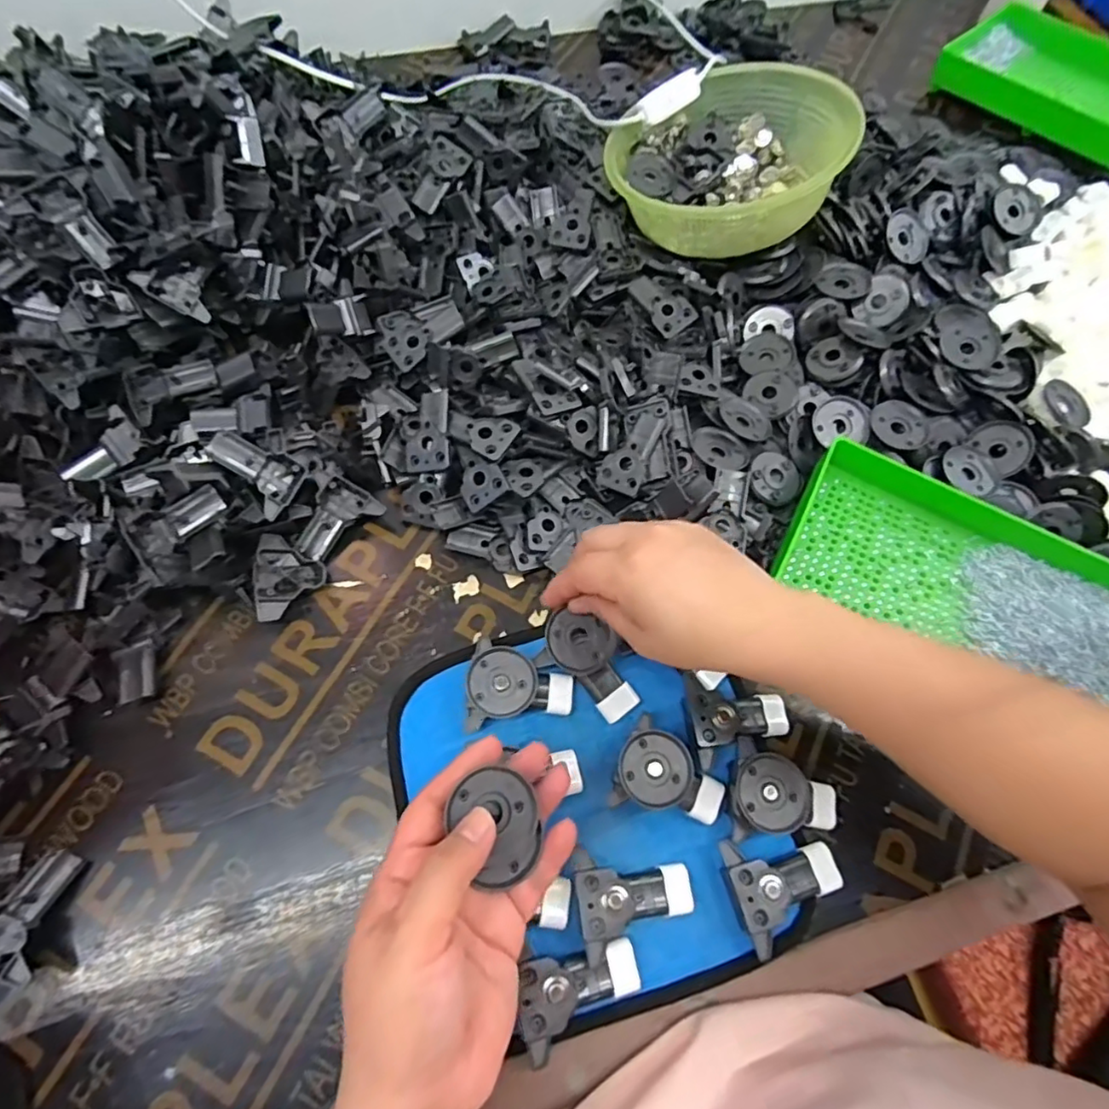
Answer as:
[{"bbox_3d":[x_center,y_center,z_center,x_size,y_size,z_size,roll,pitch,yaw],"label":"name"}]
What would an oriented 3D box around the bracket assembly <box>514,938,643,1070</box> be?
[{"bbox_3d":[0.014,0.227,0.315,0.067,0.018,0.043,-13,71,-22],"label":"bracket assembly"}]

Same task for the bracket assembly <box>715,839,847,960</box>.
[{"bbox_3d":[0.129,0.184,0.341,0.067,0.023,0.055,-18,72,-7],"label":"bracket assembly"}]

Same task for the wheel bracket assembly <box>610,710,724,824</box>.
[{"bbox_3d":[0.064,0.137,0.358,0.065,0.024,0.051,43,75,13],"label":"wheel bracket assembly"}]

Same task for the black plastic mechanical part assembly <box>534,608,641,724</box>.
[{"bbox_3d":[0.023,0.069,0.377,0.075,0.028,0.037,43,76,-6],"label":"black plastic mechanical part assembly"}]

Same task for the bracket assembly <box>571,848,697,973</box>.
[{"bbox_3d":[0.045,0.190,0.337,0.064,0.023,0.051,-11,71,-5],"label":"bracket assembly"}]

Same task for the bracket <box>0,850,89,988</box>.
[{"bbox_3d":[-0.289,0.191,0.325,0.051,0.023,0.054,21,68,6],"label":"bracket"}]

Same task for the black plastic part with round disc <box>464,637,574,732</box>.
[{"bbox_3d":[-0.021,0.081,0.379,0.064,0.024,0.053,1,71,-1],"label":"black plastic part with round disc"}]

